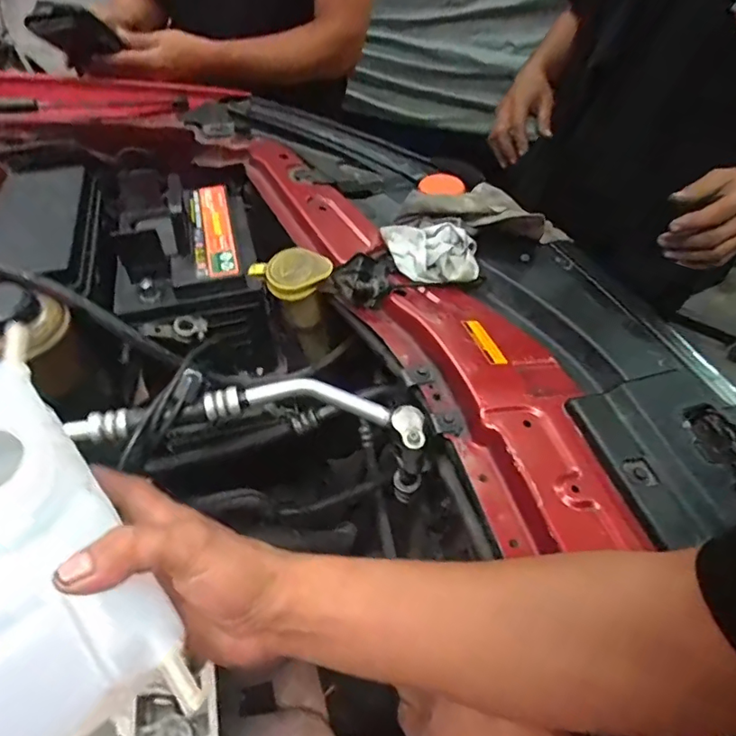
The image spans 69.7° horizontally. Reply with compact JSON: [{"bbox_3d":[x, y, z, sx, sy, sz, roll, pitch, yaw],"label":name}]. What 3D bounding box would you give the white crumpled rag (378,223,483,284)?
[{"bbox_3d":[0.075,-0.144,0.632,0.113,0.033,0.092,5,50,1],"label":"white crumpled rag"}]

